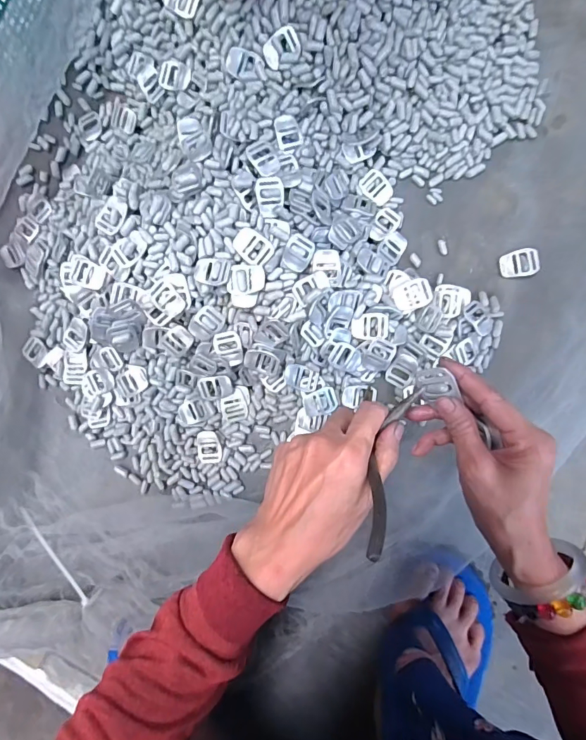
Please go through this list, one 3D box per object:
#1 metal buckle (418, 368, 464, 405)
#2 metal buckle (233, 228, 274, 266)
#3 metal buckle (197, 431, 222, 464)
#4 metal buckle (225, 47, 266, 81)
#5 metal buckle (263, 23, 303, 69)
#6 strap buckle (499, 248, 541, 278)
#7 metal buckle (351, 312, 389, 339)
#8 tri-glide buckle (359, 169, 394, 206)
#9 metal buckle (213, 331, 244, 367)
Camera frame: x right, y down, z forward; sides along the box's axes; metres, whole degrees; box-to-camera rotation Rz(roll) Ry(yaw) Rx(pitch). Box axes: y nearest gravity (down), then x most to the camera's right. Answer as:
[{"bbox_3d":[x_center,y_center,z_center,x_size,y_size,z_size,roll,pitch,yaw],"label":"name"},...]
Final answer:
[{"bbox_3d":[0.105,0.011,0.302,0.027,0.004,0.027,-13,101,43],"label":"metal buckle"},{"bbox_3d":[-0.041,-0.125,0.424,0.038,0.004,0.028,31,99,-11],"label":"metal buckle"},{"bbox_3d":[-0.101,0.094,0.503,0.029,0.008,0.040,-9,89,5],"label":"metal buckle"},{"bbox_3d":[-0.050,-0.327,0.448,0.046,0.005,0.026,16,112,1],"label":"metal buckle"},{"bbox_3d":[-0.011,-0.337,0.439,0.039,0.004,0.031,-33,112,14],"label":"metal buckle"},{"bbox_3d":[0.253,-0.120,0.465,0.040,0.007,0.031,-4,87,16],"label":"strap buckle"},{"bbox_3d":[0.085,-0.048,0.455,0.040,0.005,0.028,-2,89,5],"label":"metal buckle"},{"bbox_3d":[0.099,-0.215,0.489,0.040,0.004,0.030,28,99,-6],"label":"tri-glide buckle"},{"bbox_3d":[-0.070,-0.023,0.461,0.030,0.006,0.040,-8,108,5],"label":"metal buckle"}]

